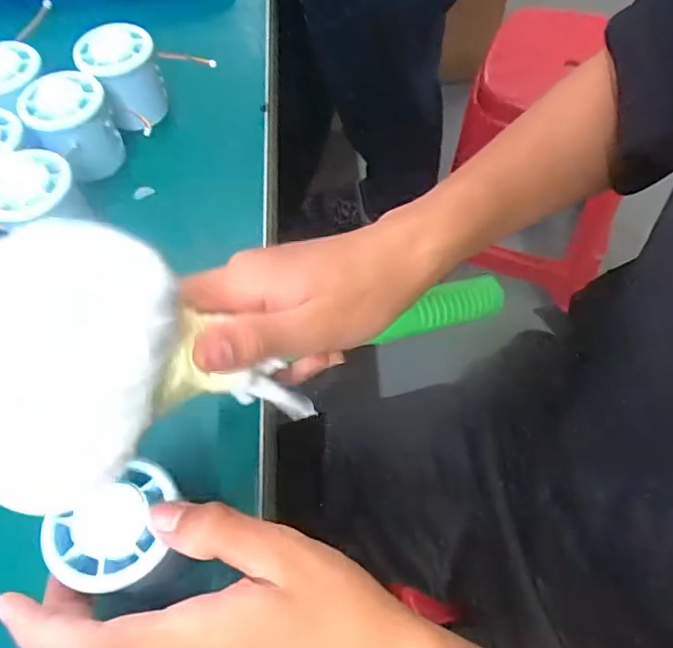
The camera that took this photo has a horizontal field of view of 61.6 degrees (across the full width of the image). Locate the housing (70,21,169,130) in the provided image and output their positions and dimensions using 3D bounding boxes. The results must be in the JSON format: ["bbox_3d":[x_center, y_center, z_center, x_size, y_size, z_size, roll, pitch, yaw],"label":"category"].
[{"bbox_3d":[-0.160,-0.186,0.426,0.051,0.055,0.053,-1,60,2],"label":"housing"}]

